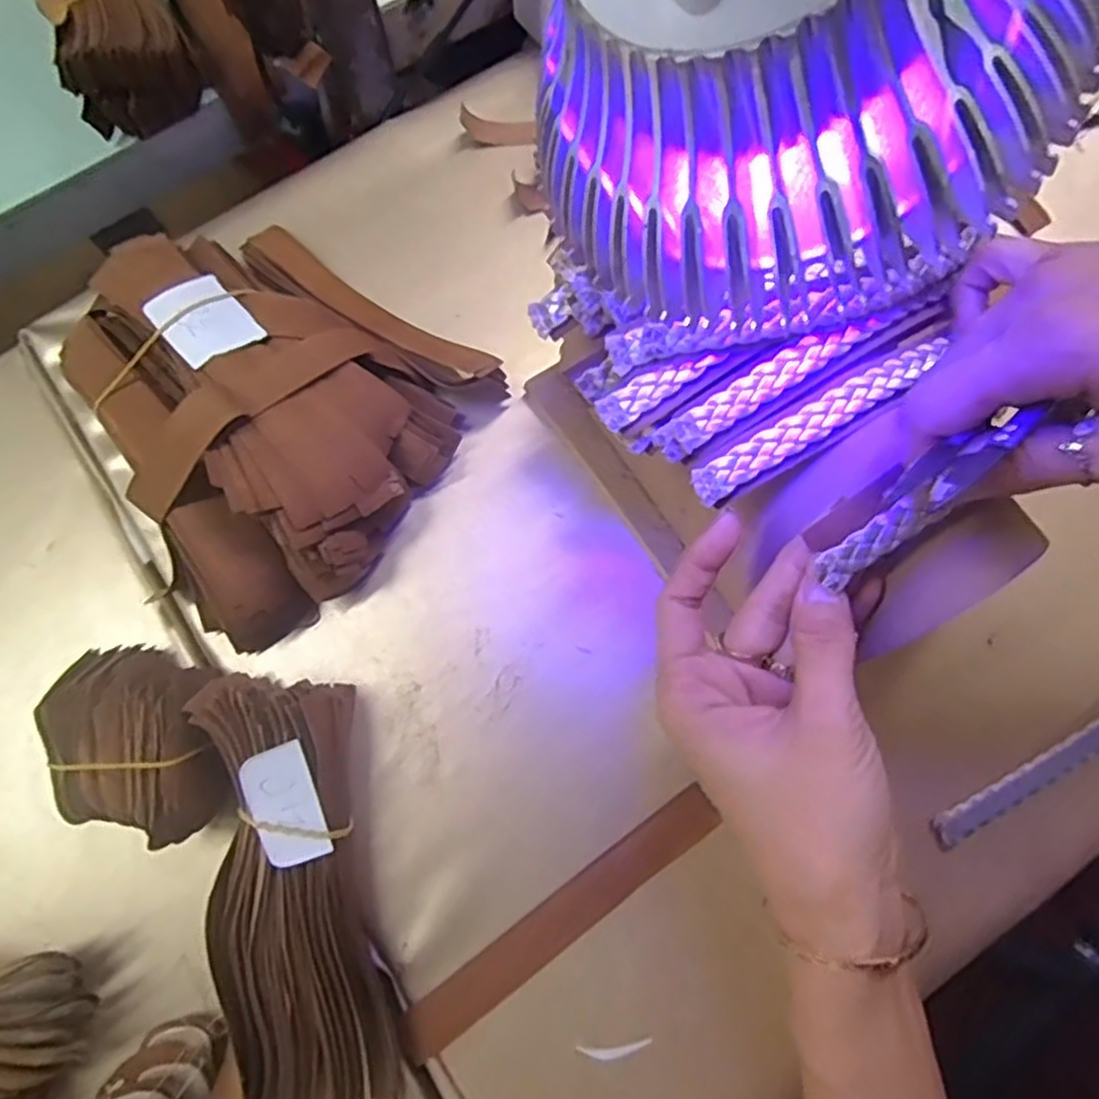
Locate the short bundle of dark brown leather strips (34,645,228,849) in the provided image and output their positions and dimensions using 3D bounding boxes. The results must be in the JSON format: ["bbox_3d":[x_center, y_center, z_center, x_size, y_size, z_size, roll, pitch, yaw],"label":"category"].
[{"bbox_3d":[-0.181,0.085,0.319,0.061,0.055,0.089,-21,77,-5],"label":"short bundle of dark brown leather strips"}]

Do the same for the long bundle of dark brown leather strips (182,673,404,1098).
[{"bbox_3d":[-0.110,0.146,0.306,0.062,0.046,0.181,-11,77,-3],"label":"long bundle of dark brown leather strips"}]

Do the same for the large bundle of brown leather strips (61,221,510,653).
[{"bbox_3d":[-0.141,-0.066,0.339,0.172,0.066,0.186,34,79,7],"label":"large bundle of brown leather strips"}]

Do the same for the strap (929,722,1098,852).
[{"bbox_3d":[0.241,0.100,0.336,0.142,0.007,0.015,-29,78,-7],"label":"strap"}]

